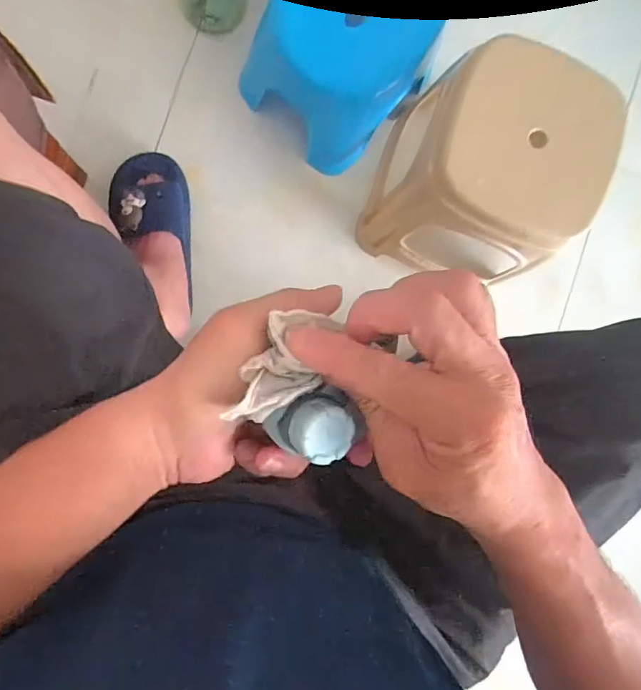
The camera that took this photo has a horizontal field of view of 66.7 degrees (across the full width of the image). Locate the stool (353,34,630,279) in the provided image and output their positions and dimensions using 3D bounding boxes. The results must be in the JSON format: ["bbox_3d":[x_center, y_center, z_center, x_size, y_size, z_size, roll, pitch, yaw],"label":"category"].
[{"bbox_3d":[0.228,-0.247,0.745,0.258,0.293,0.254,21,88,-8],"label":"stool"}]

